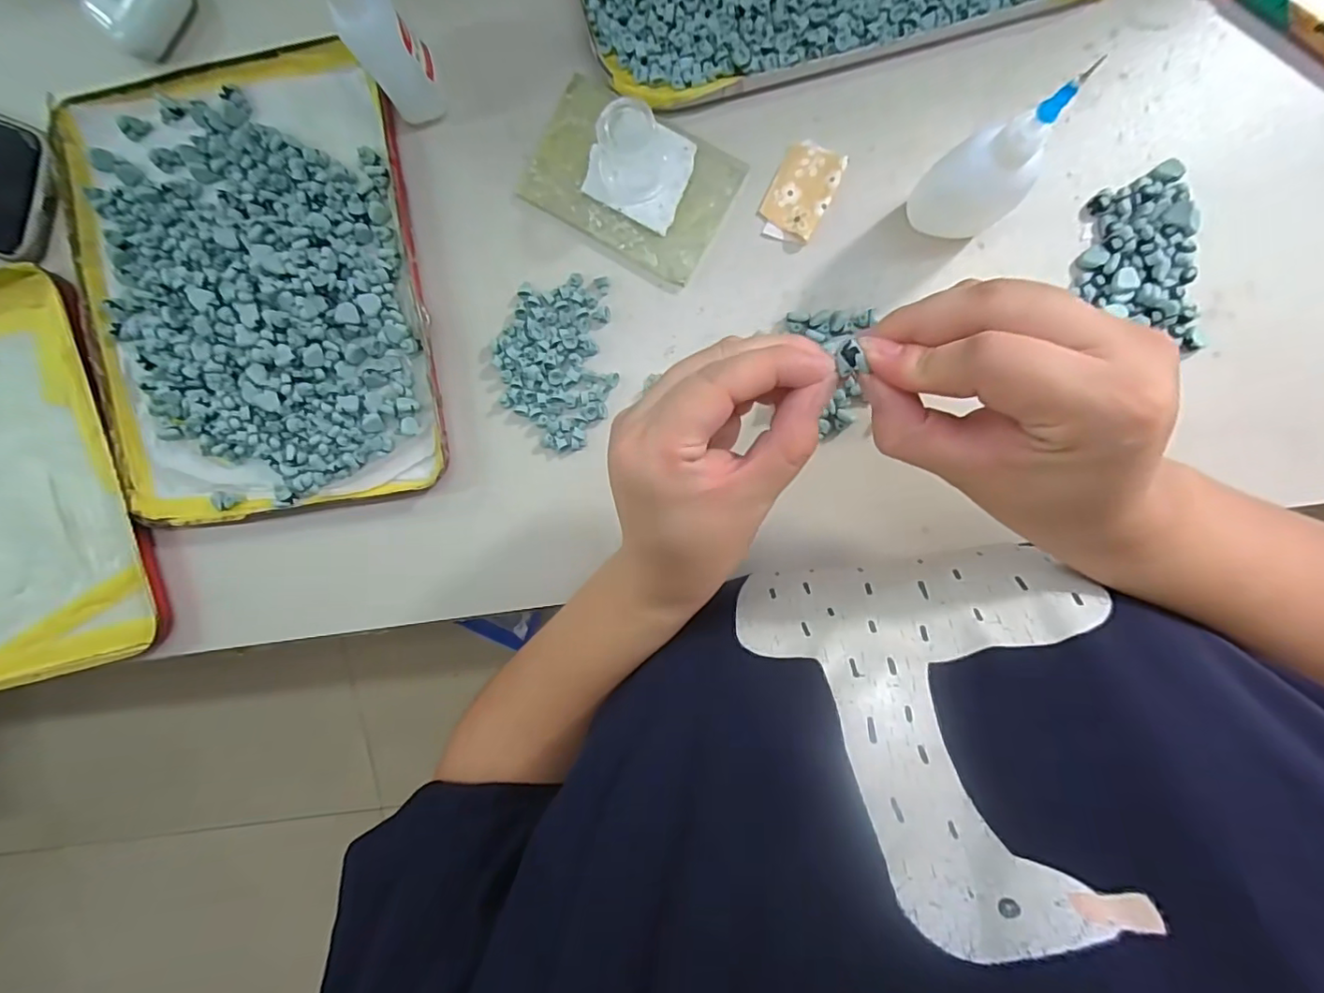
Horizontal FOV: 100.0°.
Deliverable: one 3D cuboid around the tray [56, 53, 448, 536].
[{"bbox_3d":[-0.238,-0.115,0.316,0.200,0.018,0.247,-9,93,5],"label":"tray"}]

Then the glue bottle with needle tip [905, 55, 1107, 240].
[{"bbox_3d":[0.139,-0.139,0.239,0.033,0.105,0.039,-43,90,6],"label":"glue bottle with needle tip"}]

